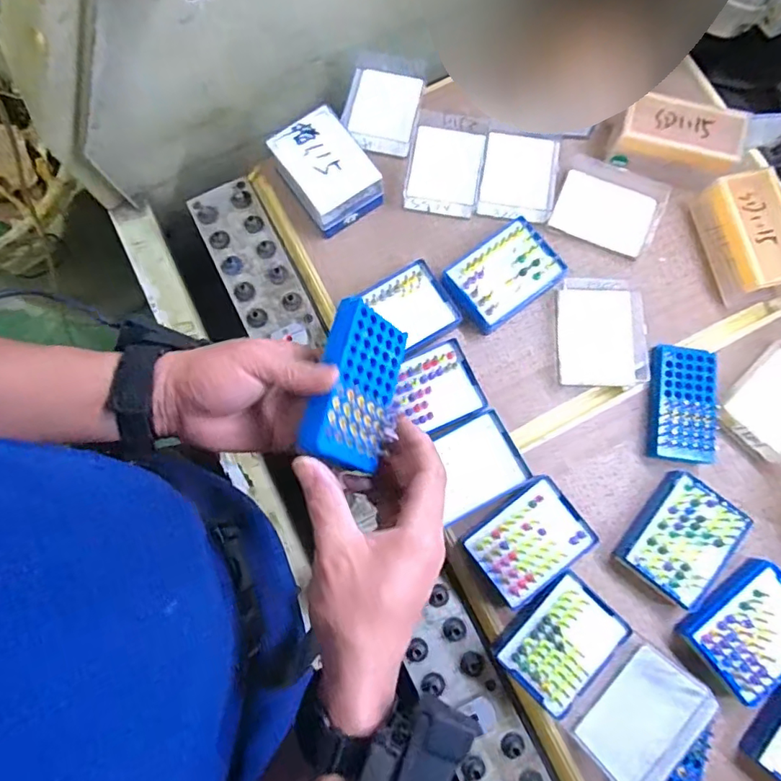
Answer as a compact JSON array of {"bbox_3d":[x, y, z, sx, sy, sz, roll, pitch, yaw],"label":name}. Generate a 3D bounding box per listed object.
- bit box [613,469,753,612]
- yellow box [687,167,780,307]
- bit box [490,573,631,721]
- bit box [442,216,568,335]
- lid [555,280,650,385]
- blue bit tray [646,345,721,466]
[{"bbox_3d":[0.273,0.140,0.482,0.079,0.034,0.105,39,82,7],"label":"bit box"},{"bbox_3d":[0.370,-0.161,0.533,0.065,0.060,0.122,-11,79,-1],"label":"yellow box"},{"bbox_3d":[0.155,0.228,0.466,0.105,0.035,0.076,-44,82,-7],"label":"bit box"},{"bbox_3d":[0.116,-0.118,0.529,0.105,0.027,0.077,-35,81,-6],"label":"bit box"},{"bbox_3d":[0.221,-0.060,0.532,0.091,0.017,0.110,0,79,1],"label":"lid"},{"bbox_3d":[0.291,0.013,0.508,0.061,0.029,0.113,4,79,1],"label":"blue bit tray"}]

